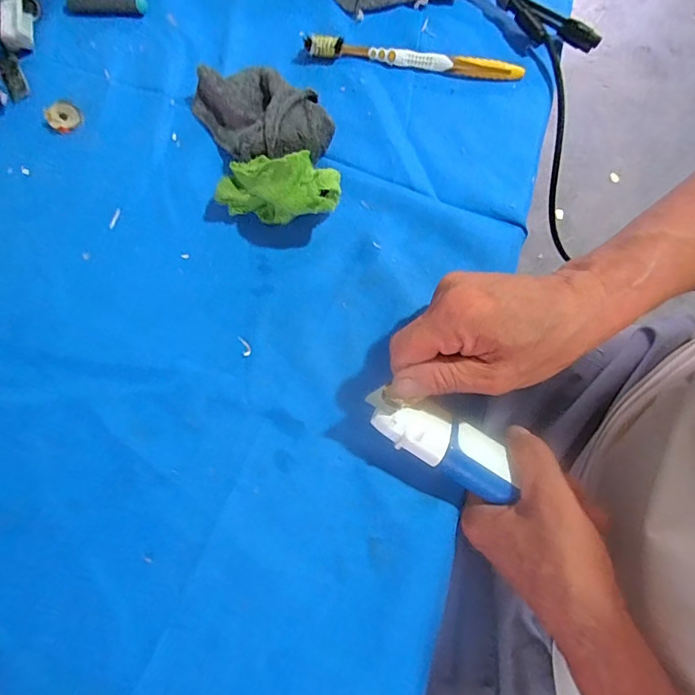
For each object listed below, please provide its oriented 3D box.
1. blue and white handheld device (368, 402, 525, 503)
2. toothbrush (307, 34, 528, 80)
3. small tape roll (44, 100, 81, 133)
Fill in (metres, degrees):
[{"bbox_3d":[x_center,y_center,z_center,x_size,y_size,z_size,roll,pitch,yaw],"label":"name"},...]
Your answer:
[{"bbox_3d":[0.061,0.059,0.276,0.090,0.017,0.033,29,76,5],"label":"blue and white handheld device"},{"bbox_3d":[0.057,-0.248,0.384,0.183,0.018,0.016,7,74,2],"label":"toothbrush"},{"bbox_3d":[-0.234,-0.191,0.370,0.025,0.007,0.027,0,74,0],"label":"small tape roll"}]

